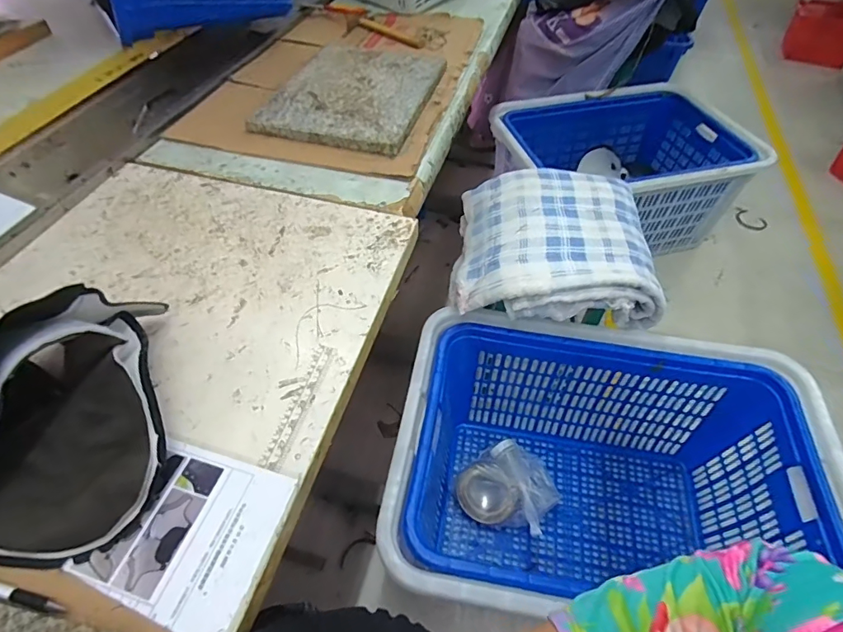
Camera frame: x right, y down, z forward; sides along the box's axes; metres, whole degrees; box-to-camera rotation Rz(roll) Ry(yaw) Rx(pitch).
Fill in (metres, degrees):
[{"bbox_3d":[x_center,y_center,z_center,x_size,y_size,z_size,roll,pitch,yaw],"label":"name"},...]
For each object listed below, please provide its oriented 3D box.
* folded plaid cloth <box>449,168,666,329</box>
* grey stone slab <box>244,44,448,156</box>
[{"bbox_3d":[0.300,-0.174,1.100,0.443,0.121,0.418,1,51,1],"label":"folded plaid cloth"},{"bbox_3d":[-0.136,-0.469,0.981,0.300,0.029,0.393,12,52,10],"label":"grey stone slab"}]

